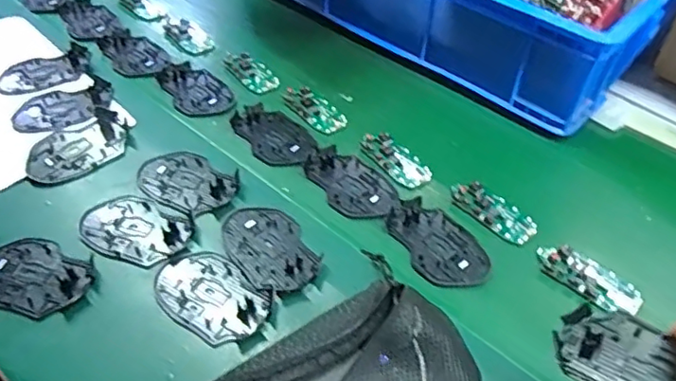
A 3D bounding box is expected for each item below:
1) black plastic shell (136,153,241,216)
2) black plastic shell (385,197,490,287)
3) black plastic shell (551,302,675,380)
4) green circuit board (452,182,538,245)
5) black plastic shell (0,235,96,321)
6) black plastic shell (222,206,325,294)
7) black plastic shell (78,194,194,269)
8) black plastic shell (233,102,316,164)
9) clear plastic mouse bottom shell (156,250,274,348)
[{"bbox_3d":[-0.165,-0.012,0.619,0.111,0.008,0.073,25,50,18],"label":"black plastic shell"},{"bbox_3d":[0.103,0.053,0.578,0.072,0.008,0.112,-19,51,-21],"label":"black plastic shell"},{"bbox_3d":[0.193,0.113,0.390,0.064,0.019,0.078,-33,57,-30],"label":"black plastic shell"},{"bbox_3d":[0.167,0.019,0.610,0.096,0.011,0.048,35,54,26],"label":"green circuit board"},{"bbox_3d":[-0.286,0.079,0.528,0.110,0.008,0.074,19,48,14],"label":"black plastic shell"},{"bbox_3d":[-0.067,0.054,0.558,0.073,0.013,0.112,-23,52,-24],"label":"black plastic shell"},{"bbox_3d":[-0.204,0.039,0.568,0.108,0.009,0.073,25,50,18],"label":"black plastic shell"},{"bbox_3d":[-0.077,-0.068,0.689,0.070,0.010,0.118,-26,53,-26],"label":"black plastic shell"},{"bbox_3d":[-0.117,0.094,0.519,0.111,0.010,0.073,32,52,24],"label":"clear plastic mouse bottom shell"}]

